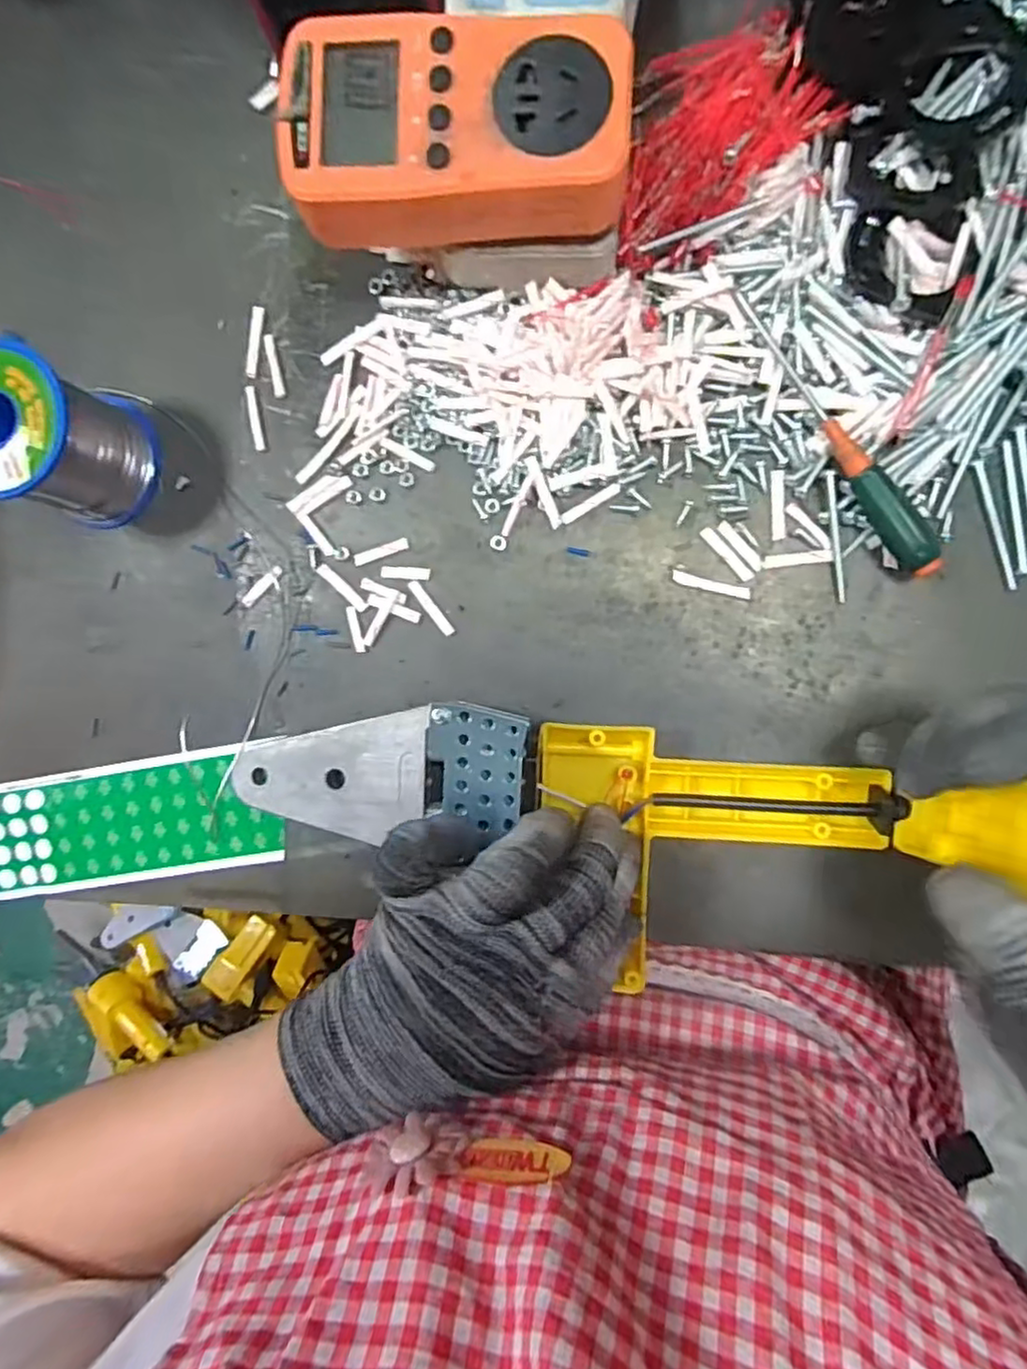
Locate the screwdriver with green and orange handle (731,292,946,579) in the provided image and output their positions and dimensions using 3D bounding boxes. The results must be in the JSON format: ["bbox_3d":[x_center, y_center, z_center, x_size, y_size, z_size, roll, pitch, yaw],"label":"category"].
[{"bbox_3d":[0.137,-0.107,0.283,0.017,0.015,0.140,-33,87,7],"label":"screwdriver with green and orange handle"}]

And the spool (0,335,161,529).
[{"bbox_3d":[-0.216,-0.114,0.312,0.067,0.063,0.066,19,94,7],"label":"spool"}]

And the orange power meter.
[{"bbox_3d":[-0.021,-0.208,0.250,0.125,0.031,0.068,1,91,8],"label":"orange power meter"}]

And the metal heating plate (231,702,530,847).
[{"bbox_3d":[-0.060,0.040,0.297,0.131,0.007,0.053,-6,92,10],"label":"metal heating plate"}]

